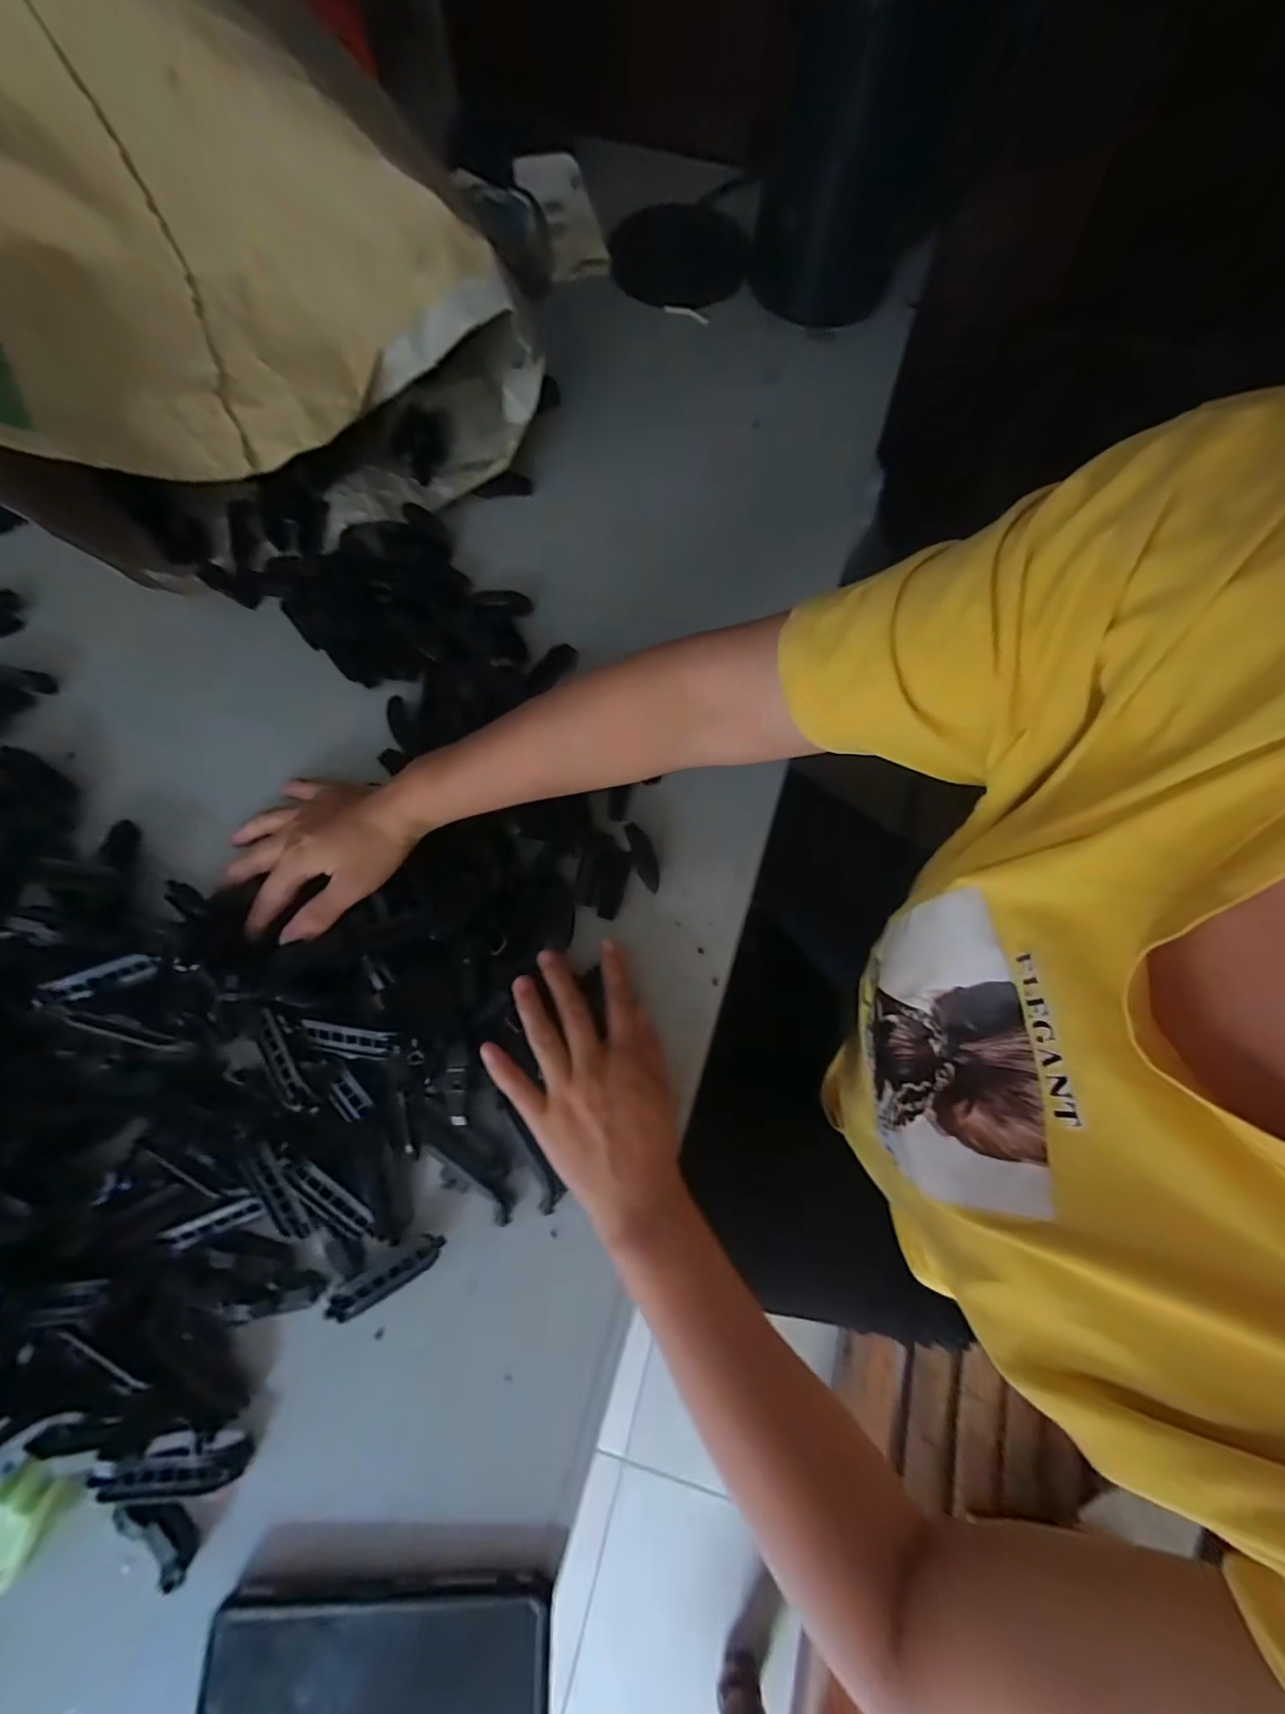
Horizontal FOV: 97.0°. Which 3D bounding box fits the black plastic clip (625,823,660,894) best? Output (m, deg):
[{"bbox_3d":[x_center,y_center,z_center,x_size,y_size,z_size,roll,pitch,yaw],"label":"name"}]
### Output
[{"bbox_3d":[0.001,0.000,0.415,0.016,0.011,0.051,-19,73,-7],"label":"black plastic clip"}]

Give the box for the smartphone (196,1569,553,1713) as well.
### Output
[{"bbox_3d":[-0.131,0.413,0.278,0.166,0.012,0.083,2,72,0],"label":"smartphone"}]

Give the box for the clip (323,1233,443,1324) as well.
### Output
[{"bbox_3d":[-0.149,0.245,0.331,0.072,0.011,0.016,-30,75,-10],"label":"clip"}]

